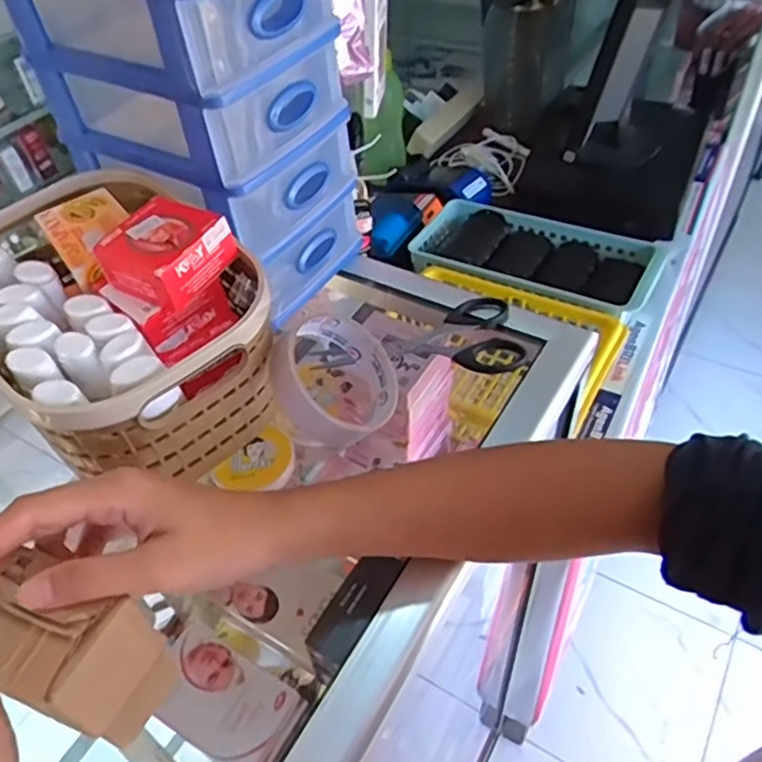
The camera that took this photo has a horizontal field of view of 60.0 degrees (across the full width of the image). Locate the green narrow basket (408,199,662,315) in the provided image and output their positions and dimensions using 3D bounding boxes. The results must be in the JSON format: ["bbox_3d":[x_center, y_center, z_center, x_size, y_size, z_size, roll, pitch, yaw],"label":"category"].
[{"bbox_3d":[0.180,-0.141,0.838,0.286,0.078,0.137,21,52,24],"label":"green narrow basket"}]

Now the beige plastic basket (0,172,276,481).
[{"bbox_3d":[-0.173,-0.045,0.426,0.151,0.110,0.210,-35,52,-25],"label":"beige plastic basket"}]

